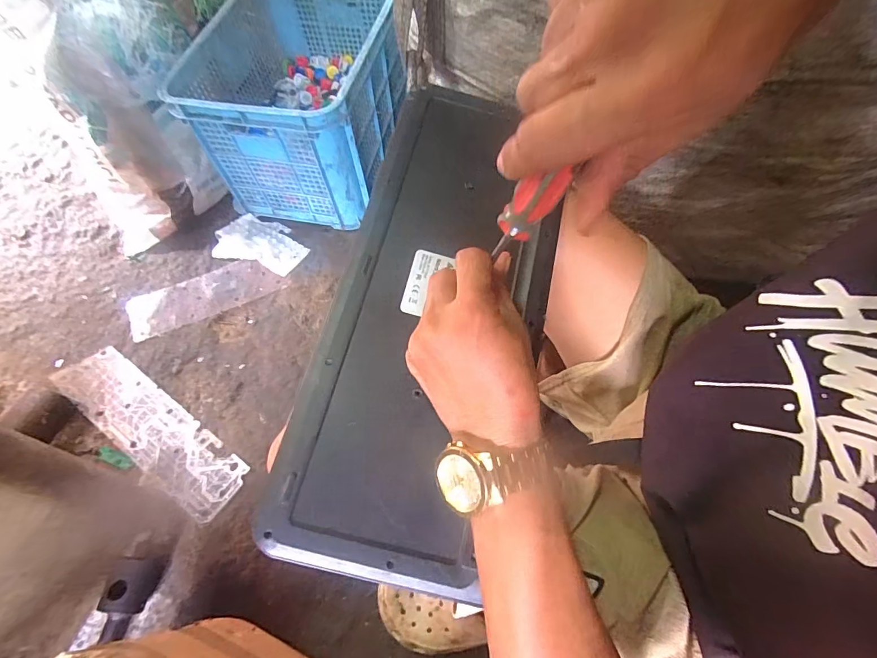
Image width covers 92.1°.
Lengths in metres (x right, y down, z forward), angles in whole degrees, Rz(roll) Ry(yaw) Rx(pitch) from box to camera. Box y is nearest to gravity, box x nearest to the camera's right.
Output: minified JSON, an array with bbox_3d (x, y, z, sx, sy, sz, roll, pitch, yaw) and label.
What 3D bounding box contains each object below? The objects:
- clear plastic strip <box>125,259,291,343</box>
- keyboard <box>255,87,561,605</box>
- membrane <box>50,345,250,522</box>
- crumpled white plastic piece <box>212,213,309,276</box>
[{"bbox_3d":[-0.505,-0.079,0.928,0.314,0.010,0.115,-23,67,-16],"label":"clear plastic strip"},{"bbox_3d":[0.002,-0.028,0.347,0.155,0.039,0.415,11,69,7],"label":"keyboard"},{"bbox_3d":[-0.522,0.176,0.767,0.409,0.013,0.110,34,63,14],"label":"membrane"},{"bbox_3d":[-0.408,-0.201,0.983,0.208,0.022,0.124,14,63,9],"label":"crumpled white plastic piece"}]

